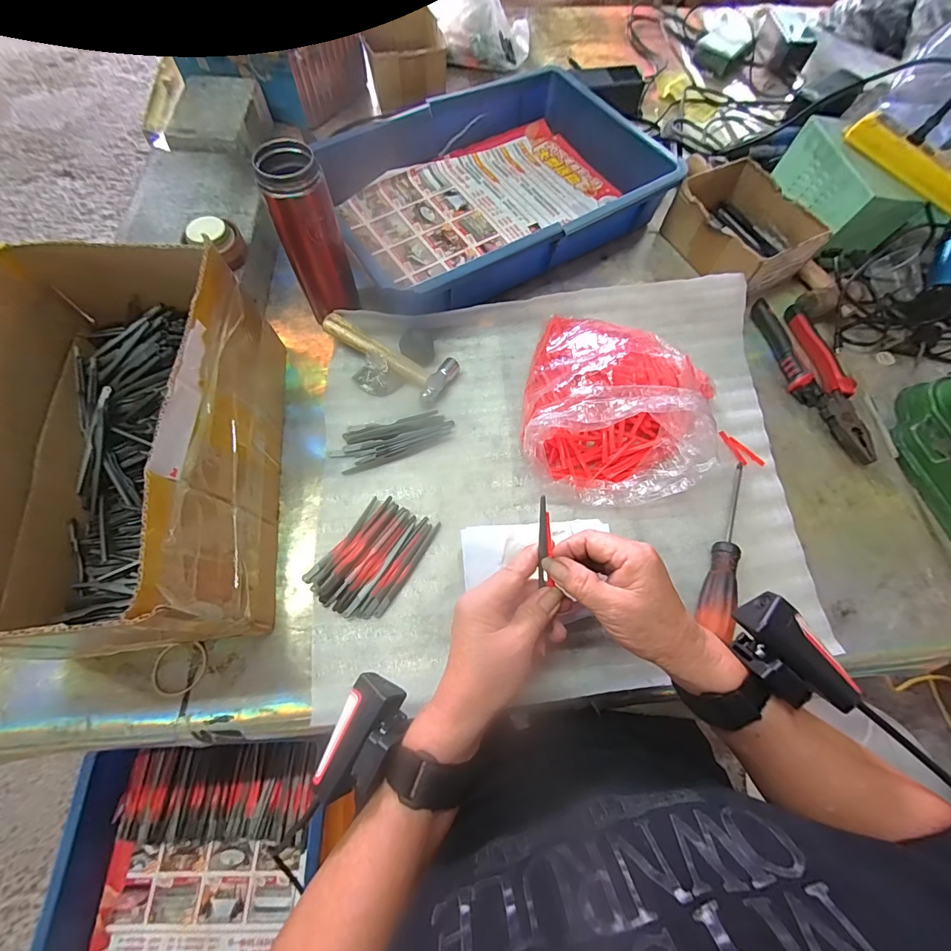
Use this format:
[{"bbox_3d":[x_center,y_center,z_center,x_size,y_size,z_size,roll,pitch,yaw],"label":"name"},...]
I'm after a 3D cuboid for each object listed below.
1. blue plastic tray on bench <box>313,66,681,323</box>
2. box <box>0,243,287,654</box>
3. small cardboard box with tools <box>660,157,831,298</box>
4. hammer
[{"bbox_3d":[0.025,-0.392,0.569,0.423,0.071,0.312,-26,71,-13],"label":"blue plastic tray on bench"},{"bbox_3d":[-0.290,-0.027,0.357,0.190,0.144,0.318,-7,68,-6],"label":"box"},{"bbox_3d":[0.349,-0.324,0.562,0.129,0.069,0.168,-27,71,-13],"label":"small cardboard box with tools"},{"bbox_3d":[-0.097,-0.144,0.482,0.154,0.032,0.060,33,69,10],"label":"hammer"}]

